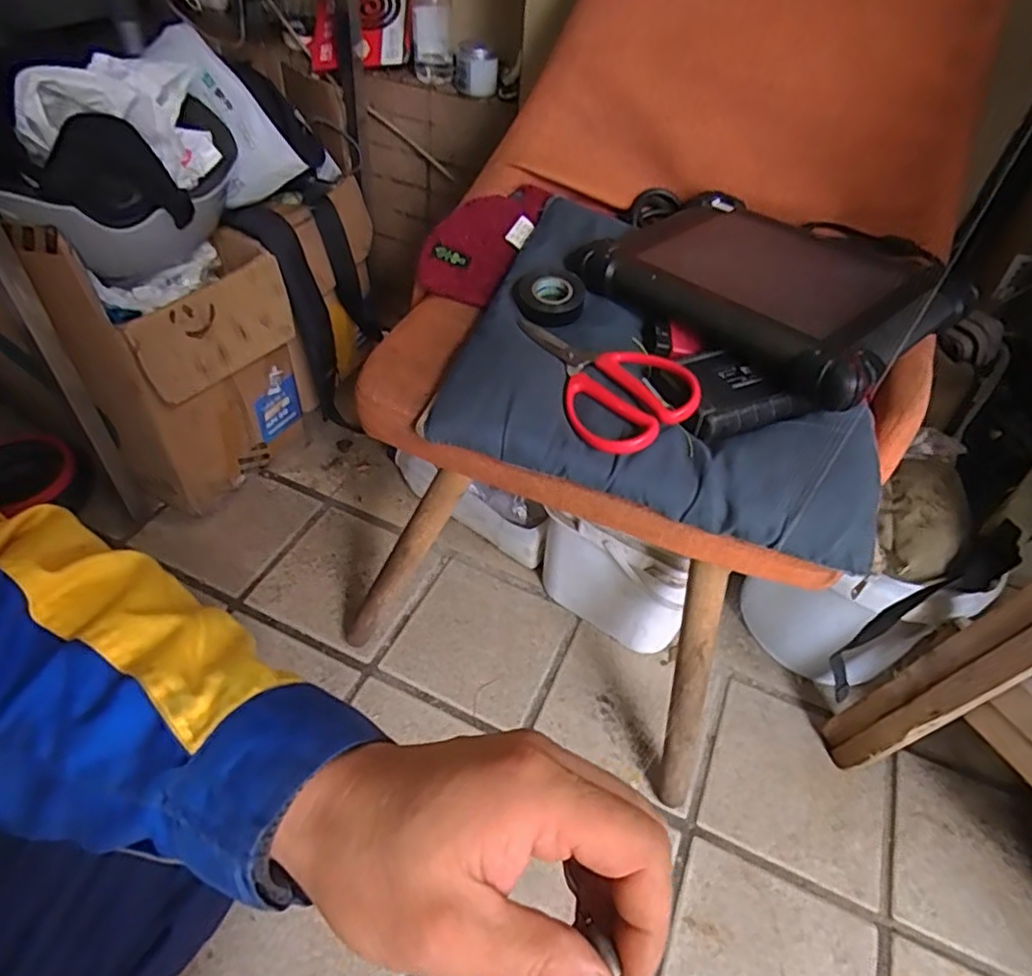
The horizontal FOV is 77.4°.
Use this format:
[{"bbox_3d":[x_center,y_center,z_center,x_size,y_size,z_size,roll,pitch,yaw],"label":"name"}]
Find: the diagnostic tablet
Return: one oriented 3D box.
[{"bbox_3d":[0.233,-0.197,0.604,0.254,0.060,0.302,-33,58,-32],"label":"diagnostic tablet"}]

